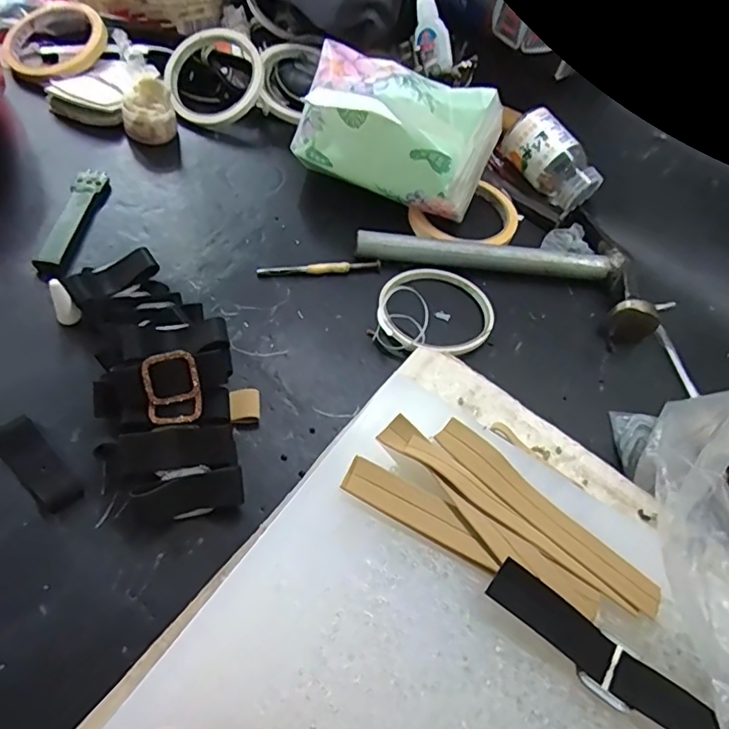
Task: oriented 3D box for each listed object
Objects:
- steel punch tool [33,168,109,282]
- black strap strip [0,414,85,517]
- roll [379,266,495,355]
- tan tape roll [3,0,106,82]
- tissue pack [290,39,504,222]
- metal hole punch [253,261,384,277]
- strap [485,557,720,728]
[{"bbox_3d":[-0.217,-0.107,0.405,0.019,0.018,0.113,7,56,-4],"label":"steel punch tool"},{"bbox_3d":[-0.184,0.056,0.303,0.066,0.005,0.022,42,60,18],"label":"black strap strip"},{"bbox_3d":[0.053,-0.044,0.398,0.095,0.017,0.084,-33,68,-34],"label":"roll"},{"bbox_3d":[-0.288,-0.300,0.501,0.094,0.015,0.089,-2,72,5],"label":"tan tape roll"},{"bbox_3d":[0.023,-0.183,0.439,0.154,0.096,0.080,26,57,8],"label":"tissue pack"},{"bbox_3d":[-0.034,-0.074,0.413,0.093,0.009,0.007,-5,58,-12],"label":"metal hole punch"},{"bbox_3d":[0.111,0.132,0.237,0.122,0.010,0.023,34,58,14],"label":"strap"}]

